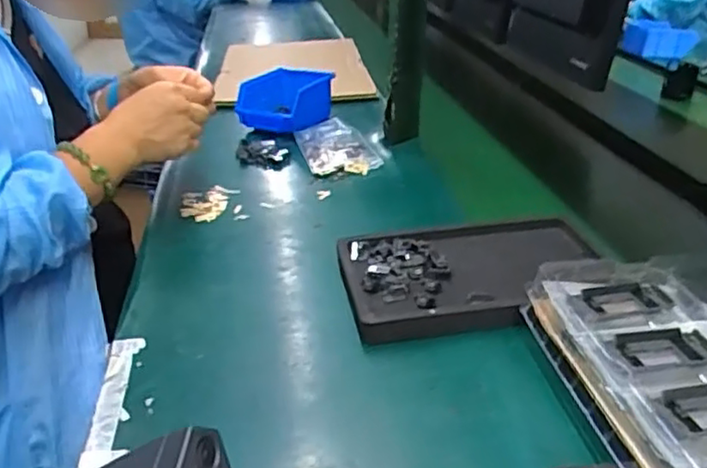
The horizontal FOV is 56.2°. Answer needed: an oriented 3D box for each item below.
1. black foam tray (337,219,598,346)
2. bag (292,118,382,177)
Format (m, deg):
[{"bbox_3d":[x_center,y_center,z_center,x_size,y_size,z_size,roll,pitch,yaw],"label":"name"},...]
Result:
[{"bbox_3d":[0.117,0.039,0.622,0.244,0.032,0.159,-4,28,-10],"label":"black foam tray"},{"bbox_3d":[-0.024,-0.122,0.936,0.097,0.029,0.150,-8,29,-17],"label":"bag"}]

